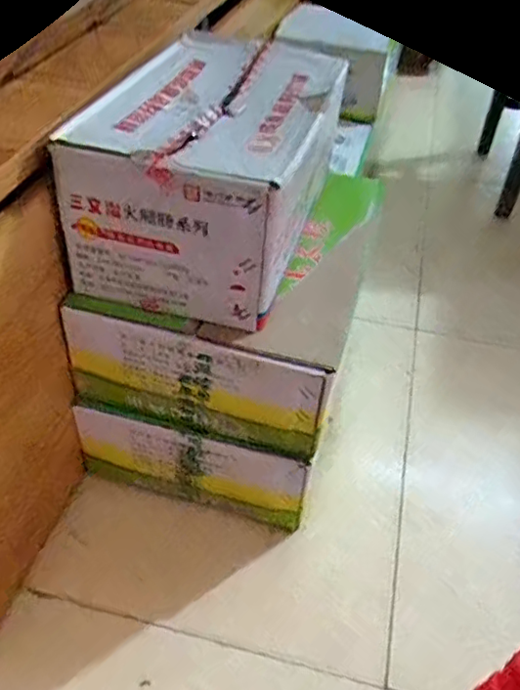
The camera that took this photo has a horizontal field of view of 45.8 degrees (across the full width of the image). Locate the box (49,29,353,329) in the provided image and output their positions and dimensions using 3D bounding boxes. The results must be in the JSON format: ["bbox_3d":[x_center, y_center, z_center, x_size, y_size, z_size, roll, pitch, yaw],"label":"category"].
[{"bbox_3d":[-0.039,-0.212,0.710,0.212,0.162,0.373,14,44,11],"label":"box"}]

